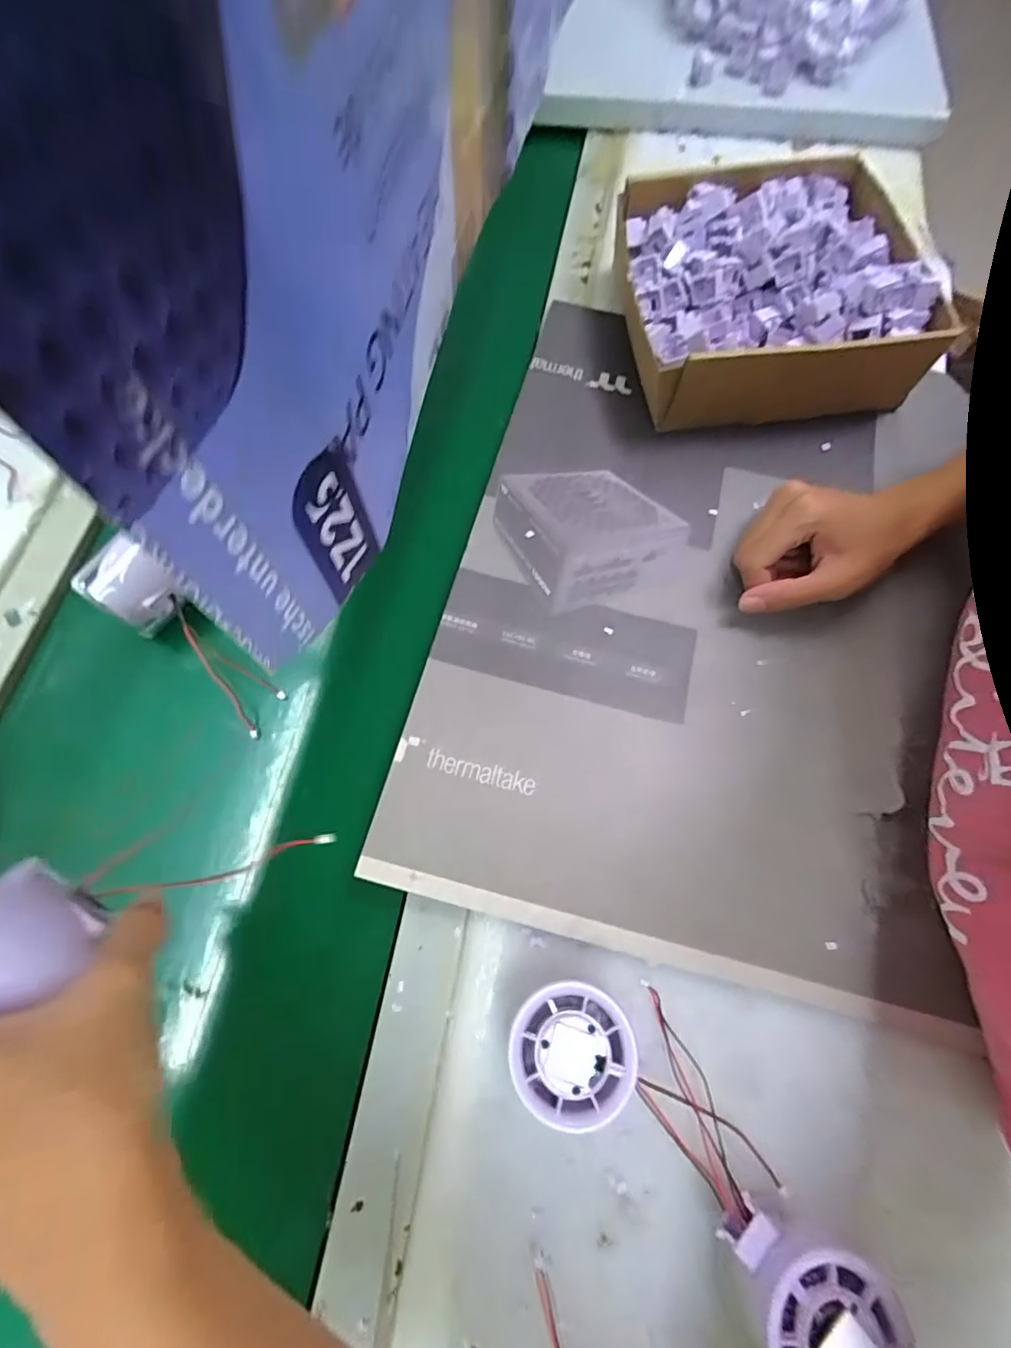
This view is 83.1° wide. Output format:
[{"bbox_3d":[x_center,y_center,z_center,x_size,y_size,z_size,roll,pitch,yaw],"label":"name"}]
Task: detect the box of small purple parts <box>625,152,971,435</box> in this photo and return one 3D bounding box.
[{"bbox_3d":[0.205,-0.300,0.454,0.211,0.075,0.211,-4,69,0],"label":"box of small purple parts"}]

